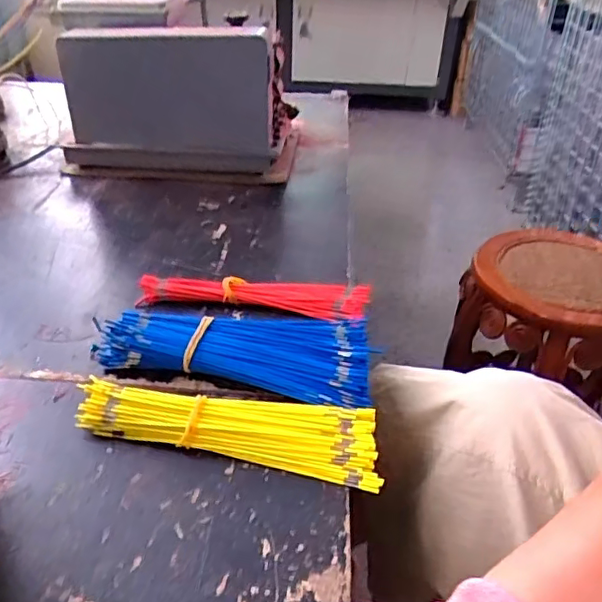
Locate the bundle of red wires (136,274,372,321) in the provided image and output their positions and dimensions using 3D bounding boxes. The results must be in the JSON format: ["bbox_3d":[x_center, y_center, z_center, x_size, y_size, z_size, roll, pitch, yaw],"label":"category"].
[{"bbox_3d":[-0.049,-0.006,0.610,0.239,0.021,0.052,3,35,1],"label":"bundle of red wires"}]

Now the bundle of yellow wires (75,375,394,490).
[{"bbox_3d":[-0.058,0.100,0.470,0.242,0.024,0.065,9,36,10],"label":"bundle of yellow wires"}]

